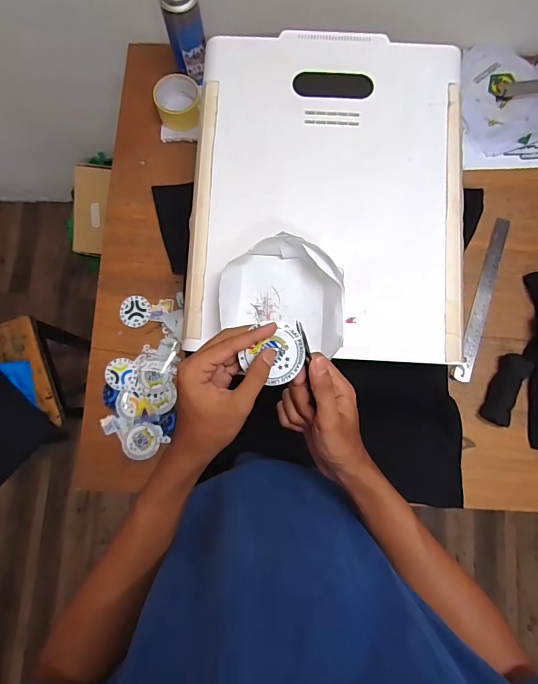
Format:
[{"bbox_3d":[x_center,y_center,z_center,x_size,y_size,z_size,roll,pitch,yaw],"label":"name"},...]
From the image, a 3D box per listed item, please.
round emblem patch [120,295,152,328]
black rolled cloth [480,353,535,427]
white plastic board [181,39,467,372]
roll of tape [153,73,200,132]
[{"bbox_3d":[-0.248,-0.057,0.720,0.054,0.004,0.057,0,81,0],"label":"round emblem patch"},{"bbox_3d":[0.417,0.083,0.686,0.048,0.028,0.126,27,82,4],"label":"black rolled cloth"},{"bbox_3d":[0.087,-0.228,0.578,0.395,0.026,0.493,3,81,1],"label":"white plastic board"},{"bbox_3d":[-0.179,-0.474,0.773,0.087,0.045,0.089,0,81,0],"label":"roll of tape"}]

